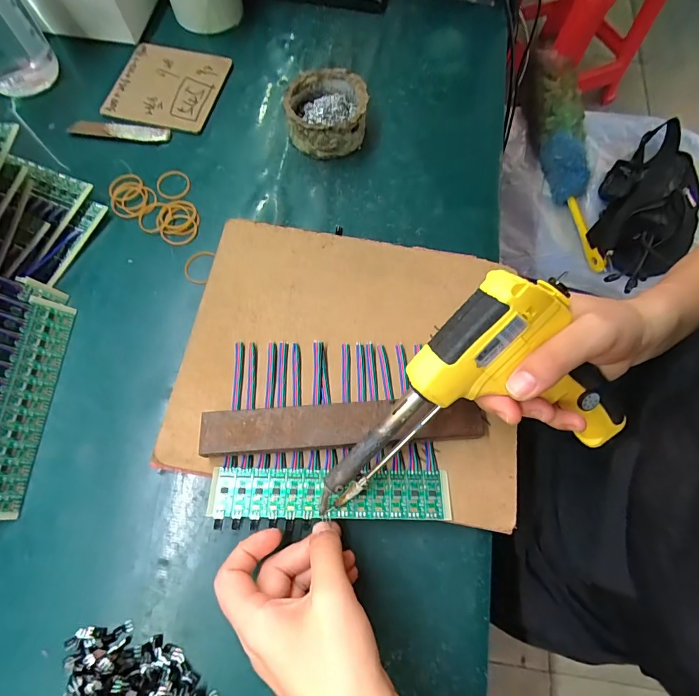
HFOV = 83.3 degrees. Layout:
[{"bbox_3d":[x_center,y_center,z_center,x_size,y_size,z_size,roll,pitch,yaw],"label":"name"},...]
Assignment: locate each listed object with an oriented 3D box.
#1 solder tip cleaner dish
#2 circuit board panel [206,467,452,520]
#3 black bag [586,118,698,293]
[{"bbox_3d":[-0.024,-0.240,0.399,0.078,0.042,0.088,-10,71,-5],"label":"solder tip cleaner dish"},{"bbox_3d":[-0.014,0.101,0.272,0.163,0.005,0.032,1,70,1],"label":"circuit board panel"},{"bbox_3d":[0.581,-0.274,0.751,0.170,0.093,0.472,25,71,7],"label":"black bag"}]

